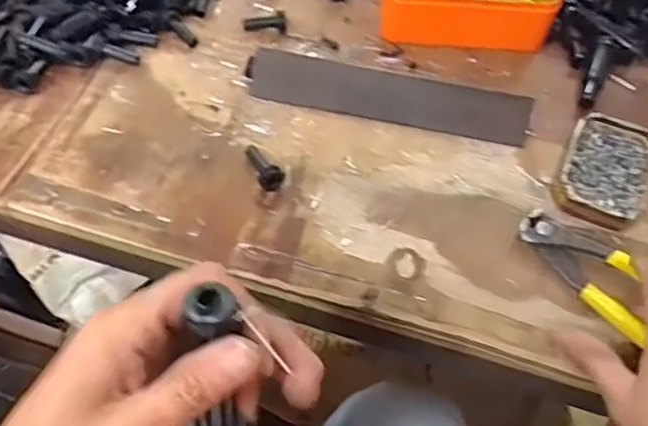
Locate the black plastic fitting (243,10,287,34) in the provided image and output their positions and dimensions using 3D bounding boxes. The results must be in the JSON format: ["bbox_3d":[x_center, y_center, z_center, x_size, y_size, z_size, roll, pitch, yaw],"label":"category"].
[{"bbox_3d":[-0.050,-0.162,0.527,0.035,0.011,0.015,-11,59,-9],"label":"black plastic fitting"}]

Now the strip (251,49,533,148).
[{"bbox_3d":[0.052,-0.091,0.484,0.215,0.007,0.038,11,102,3],"label":"strip"}]

